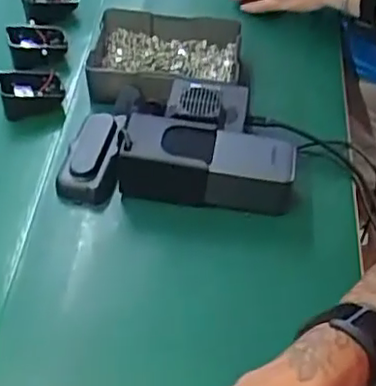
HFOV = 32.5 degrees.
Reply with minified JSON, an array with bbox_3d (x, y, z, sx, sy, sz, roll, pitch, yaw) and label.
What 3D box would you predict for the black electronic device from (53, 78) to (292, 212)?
[{"bbox_3d":[-0.010,-0.055,0.623,0.208,0.062,0.132,1,50,3],"label":"black electronic device"}]

